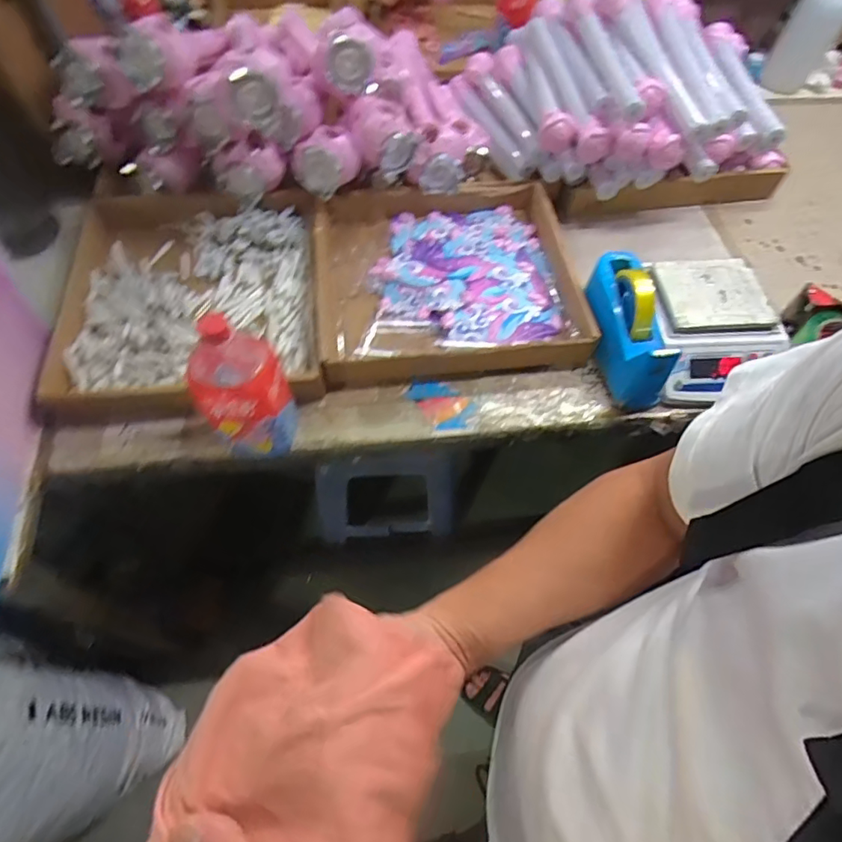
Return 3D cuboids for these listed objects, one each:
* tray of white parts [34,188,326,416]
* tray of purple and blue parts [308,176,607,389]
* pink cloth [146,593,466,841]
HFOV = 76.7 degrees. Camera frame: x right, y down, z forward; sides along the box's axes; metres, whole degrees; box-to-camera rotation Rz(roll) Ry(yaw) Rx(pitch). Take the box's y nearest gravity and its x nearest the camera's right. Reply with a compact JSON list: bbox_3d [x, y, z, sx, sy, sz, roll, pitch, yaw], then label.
[{"bbox_3d":[-0.328,-0.189,0.771,0.348,0.046,0.391,-6,61,-6],"label":"tray of white parts"},{"bbox_3d":[0.037,-0.220,0.812,0.375,0.078,0.344,-5,61,-5],"label":"tray of purple and blue parts"},{"bbox_3d":[-0.052,0.167,0.299,0.129,0.055,0.120,16,61,6],"label":"pink cloth"}]

